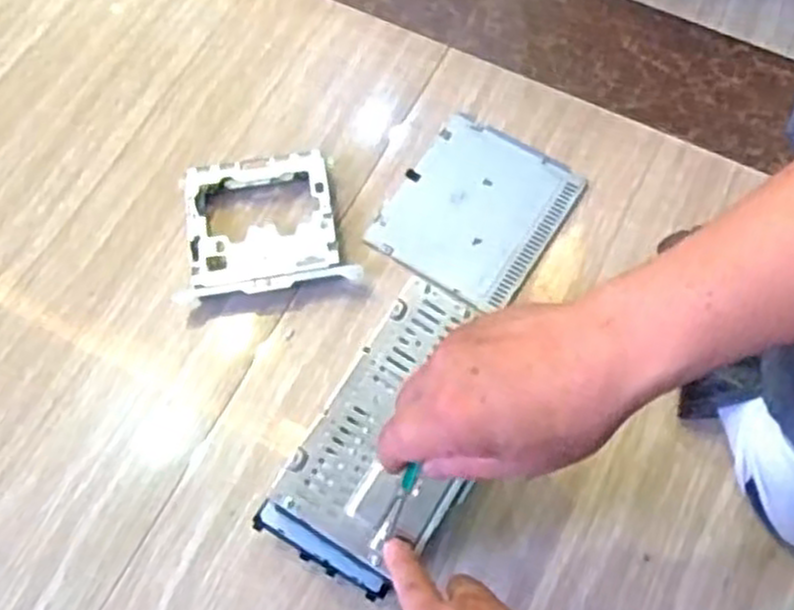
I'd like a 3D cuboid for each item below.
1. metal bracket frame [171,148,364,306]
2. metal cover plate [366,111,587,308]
[{"bbox_3d":[-0.128,-0.075,0.779,0.162,0.035,0.139,-8,68,-2],"label":"metal bracket frame"},{"bbox_3d":[0.078,-0.095,0.795,0.156,0.007,0.178,30,72,12],"label":"metal cover plate"}]

